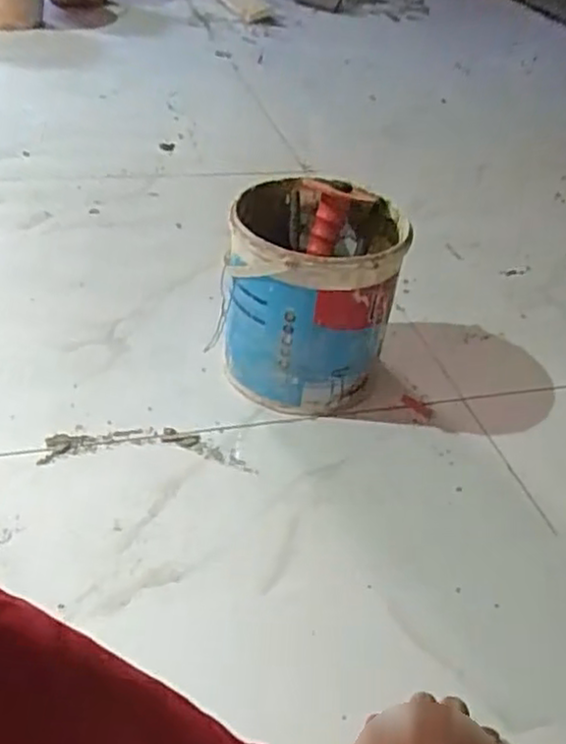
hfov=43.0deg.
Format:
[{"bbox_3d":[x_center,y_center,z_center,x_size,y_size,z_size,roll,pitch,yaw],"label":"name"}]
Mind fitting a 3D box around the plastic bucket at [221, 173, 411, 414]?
[{"bbox_3d":[0.032,-0.080,0.773,0.163,0.194,0.170,4,40,-3],"label":"plastic bucket"}]

